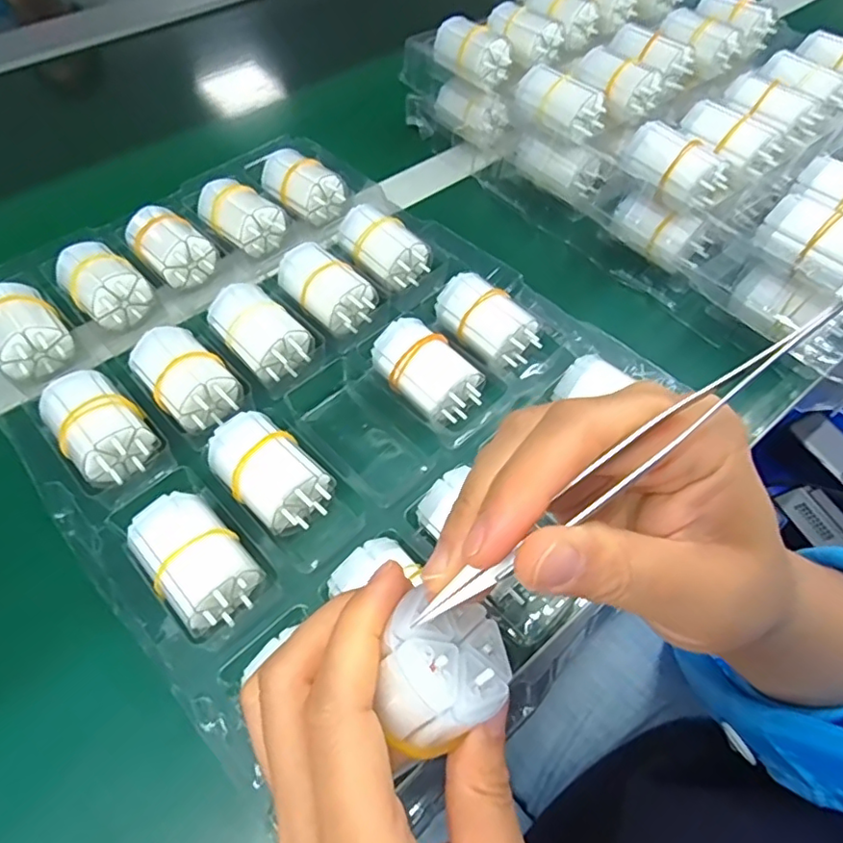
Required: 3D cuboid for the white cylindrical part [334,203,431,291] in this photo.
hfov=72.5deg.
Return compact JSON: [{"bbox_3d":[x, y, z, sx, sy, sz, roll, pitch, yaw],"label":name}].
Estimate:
[{"bbox_3d":[-0.028,-0.119,0.388,0.035,0.028,0.064,-40,65,-23],"label":"white cylindrical part"}]

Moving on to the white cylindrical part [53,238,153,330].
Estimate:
[{"bbox_3d":[-0.204,-0.090,0.365,0.039,0.030,0.061,-39,65,-23],"label":"white cylindrical part"}]

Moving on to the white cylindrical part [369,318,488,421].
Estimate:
[{"bbox_3d":[0.004,-0.027,0.330,0.039,0.036,0.061,-38,64,-22],"label":"white cylindrical part"}]

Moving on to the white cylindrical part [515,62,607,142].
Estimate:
[{"bbox_3d":[0.098,-0.231,0.414,0.030,0.027,0.063,-38,64,-22],"label":"white cylindrical part"}]

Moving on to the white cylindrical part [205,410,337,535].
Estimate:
[{"bbox_3d":[-0.076,0.027,0.294,0.061,0.038,0.039,39,64,23],"label":"white cylindrical part"}]

